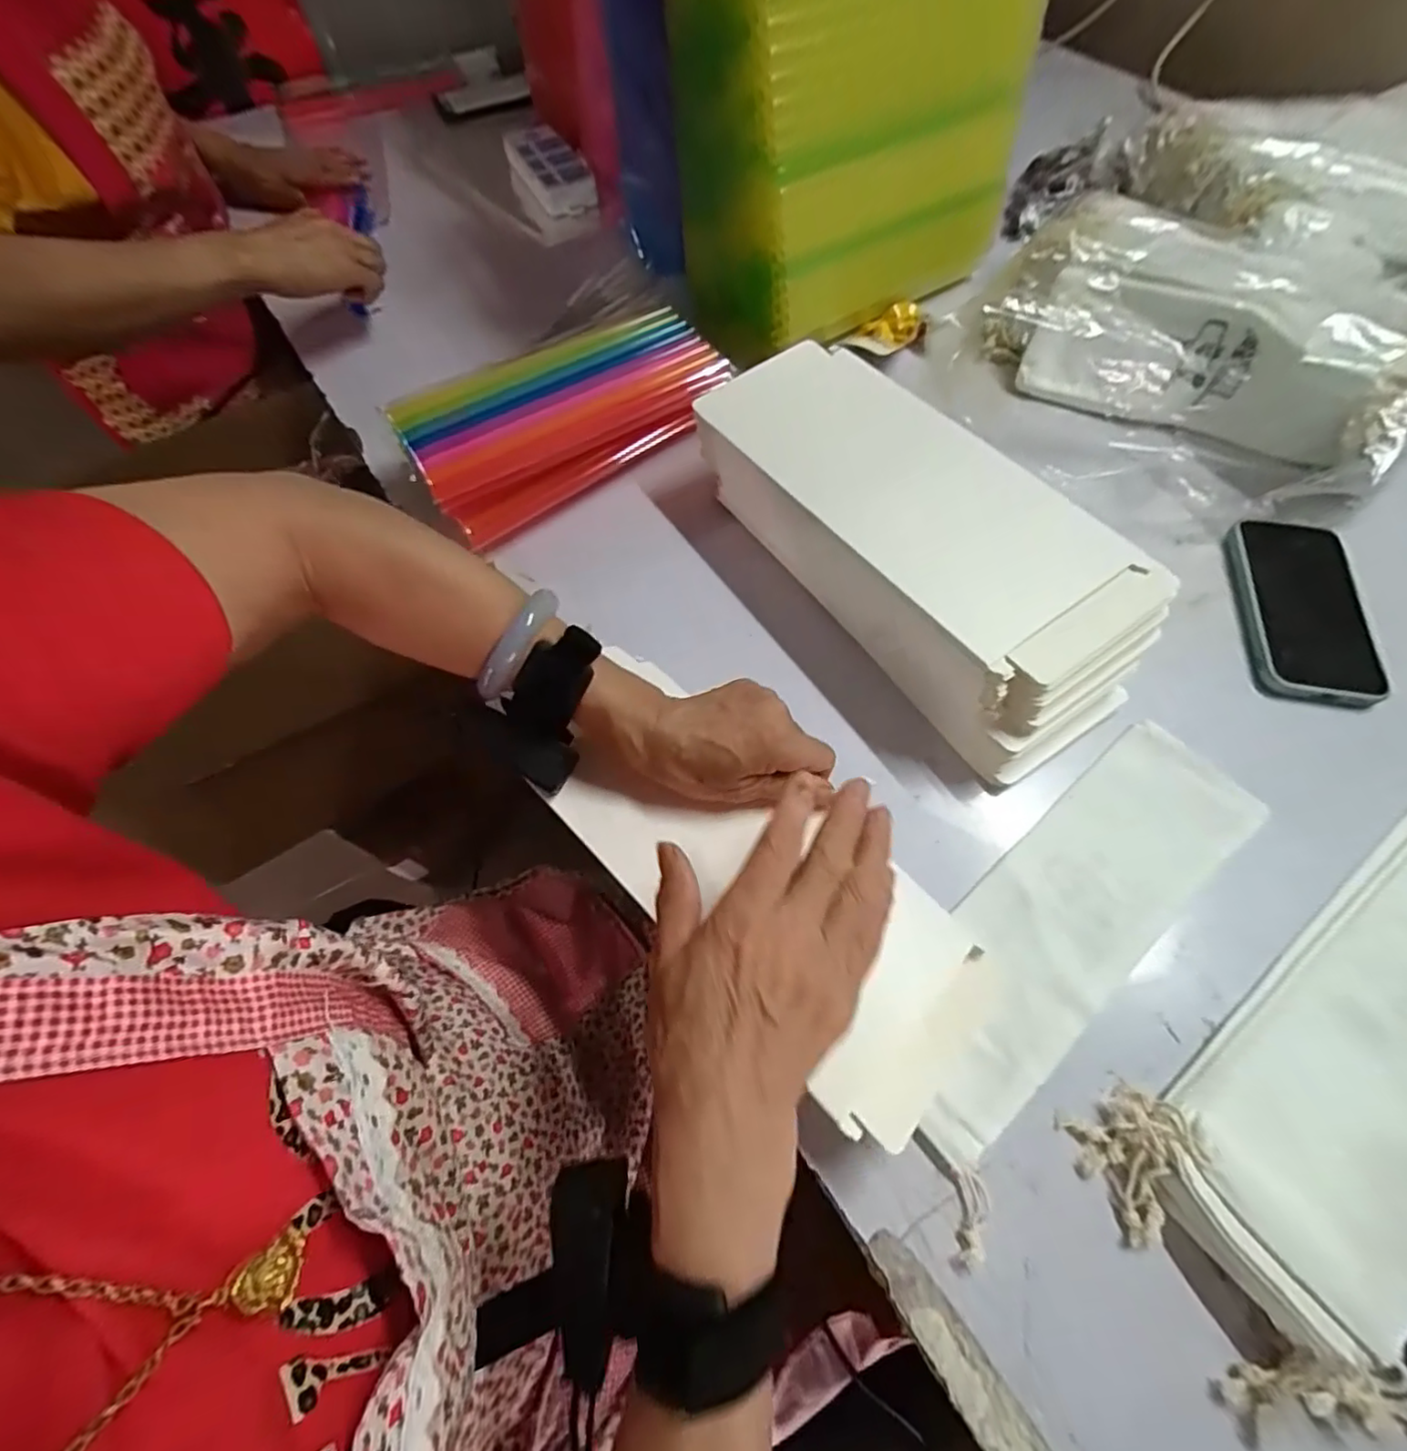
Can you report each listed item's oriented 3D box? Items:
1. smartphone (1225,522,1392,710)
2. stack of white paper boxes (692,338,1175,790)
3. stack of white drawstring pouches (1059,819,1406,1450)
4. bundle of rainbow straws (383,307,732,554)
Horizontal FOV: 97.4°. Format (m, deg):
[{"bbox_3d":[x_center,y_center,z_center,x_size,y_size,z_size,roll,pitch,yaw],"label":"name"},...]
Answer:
[{"bbox_3d":[0.445,-0.086,0.456,0.086,0.007,0.156,8,64,6],"label":"smartphone"},{"bbox_3d":[0.148,-0.141,0.448,0.146,0.096,0.354,-29,66,-12],"label":"stack of white paper boxes"},{"bbox_3d":[0.356,0.173,0.313,0.343,0.034,0.131,-31,66,-13],"label":"stack of white drawstring pouches"},{"bbox_3d":[-0.114,-0.260,0.534,0.267,0.069,0.117,-32,66,-13],"label":"bundle of rainbow straws"}]

